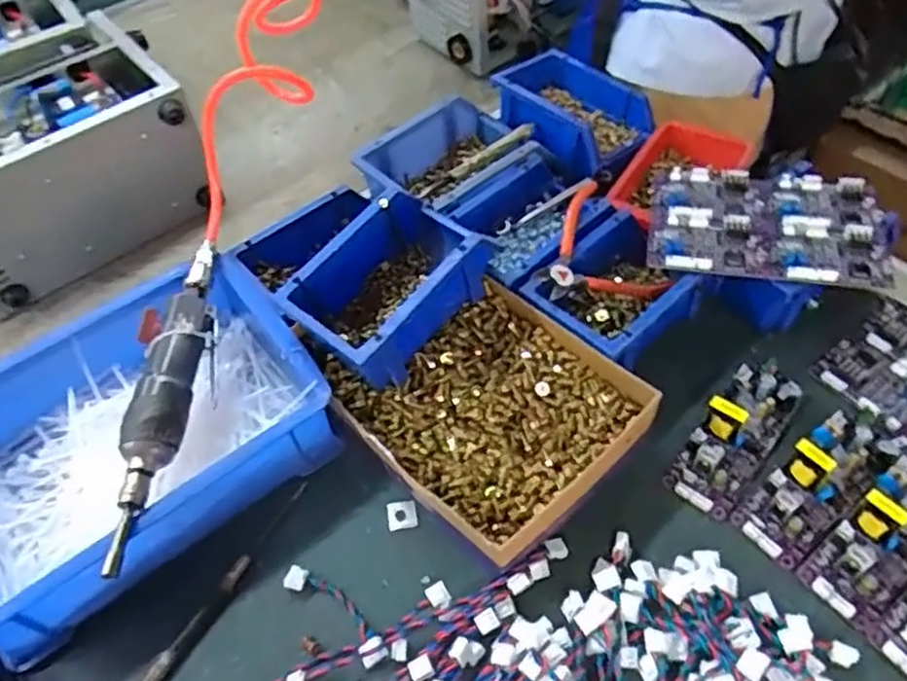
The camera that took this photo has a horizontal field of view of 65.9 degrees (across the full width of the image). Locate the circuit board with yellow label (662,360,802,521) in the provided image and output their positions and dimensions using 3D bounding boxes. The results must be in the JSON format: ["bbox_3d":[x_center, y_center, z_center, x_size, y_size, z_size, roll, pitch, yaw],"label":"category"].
[{"bbox_3d":[0.221,0.068,0.542,0.051,0.032,0.135,32,63,25],"label":"circuit board with yellow label"}]

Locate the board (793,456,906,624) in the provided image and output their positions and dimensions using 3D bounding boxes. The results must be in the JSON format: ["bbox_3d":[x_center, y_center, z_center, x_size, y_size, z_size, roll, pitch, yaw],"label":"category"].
[{"bbox_3d":[0.304,0.129,0.483,0.135,0.030,0.051,-34,58,-19],"label":"board"}]

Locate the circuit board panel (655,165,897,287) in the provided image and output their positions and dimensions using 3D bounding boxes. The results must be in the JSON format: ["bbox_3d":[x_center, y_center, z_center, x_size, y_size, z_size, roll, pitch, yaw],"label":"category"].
[{"bbox_3d":[0.268,-0.102,0.593,0.196,0.014,0.130,3,54,8],"label":"circuit board panel"}]

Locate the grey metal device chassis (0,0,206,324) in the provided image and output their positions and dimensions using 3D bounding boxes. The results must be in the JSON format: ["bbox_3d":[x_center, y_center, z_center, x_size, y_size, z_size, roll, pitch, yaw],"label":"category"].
[{"bbox_3d":[-0.492,-0.242,0.791,0.291,0.150,0.389,-39,60,-22],"label":"grey metal device chassis"}]

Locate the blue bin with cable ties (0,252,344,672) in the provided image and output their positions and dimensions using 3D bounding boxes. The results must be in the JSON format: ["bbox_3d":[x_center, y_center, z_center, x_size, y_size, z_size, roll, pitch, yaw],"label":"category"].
[{"bbox_3d":[-0.256,0.079,0.550,0.294,0.093,0.210,-35,58,-19],"label":"blue bin with cable ties"}]

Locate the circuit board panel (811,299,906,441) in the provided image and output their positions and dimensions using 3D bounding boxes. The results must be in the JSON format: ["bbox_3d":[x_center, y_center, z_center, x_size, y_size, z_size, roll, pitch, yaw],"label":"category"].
[{"bbox_3d":[0.372,0.022,0.578,0.127,0.011,0.093,-34,58,-18],"label":"circuit board panel"}]

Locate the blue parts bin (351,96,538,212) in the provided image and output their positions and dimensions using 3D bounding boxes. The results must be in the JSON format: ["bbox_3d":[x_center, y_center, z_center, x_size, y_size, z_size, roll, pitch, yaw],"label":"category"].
[{"bbox_3d":[0.003,-0.176,0.715,0.176,0.071,0.137,-35,58,-19],"label":"blue parts bin"}]

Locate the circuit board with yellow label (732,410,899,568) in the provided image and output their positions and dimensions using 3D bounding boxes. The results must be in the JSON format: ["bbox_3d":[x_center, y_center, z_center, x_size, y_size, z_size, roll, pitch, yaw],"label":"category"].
[{"bbox_3d":[0.267,0.102,0.509,0.125,0.029,0.054,-36,58,-20],"label":"circuit board with yellow label"}]

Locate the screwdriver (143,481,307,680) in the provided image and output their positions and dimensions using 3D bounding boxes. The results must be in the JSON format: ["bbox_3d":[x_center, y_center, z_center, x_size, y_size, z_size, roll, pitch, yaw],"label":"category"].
[{"bbox_3d":[-0.164,0.181,0.518,0.015,0.009,0.173,26,60,22],"label":"screwdriver"}]

